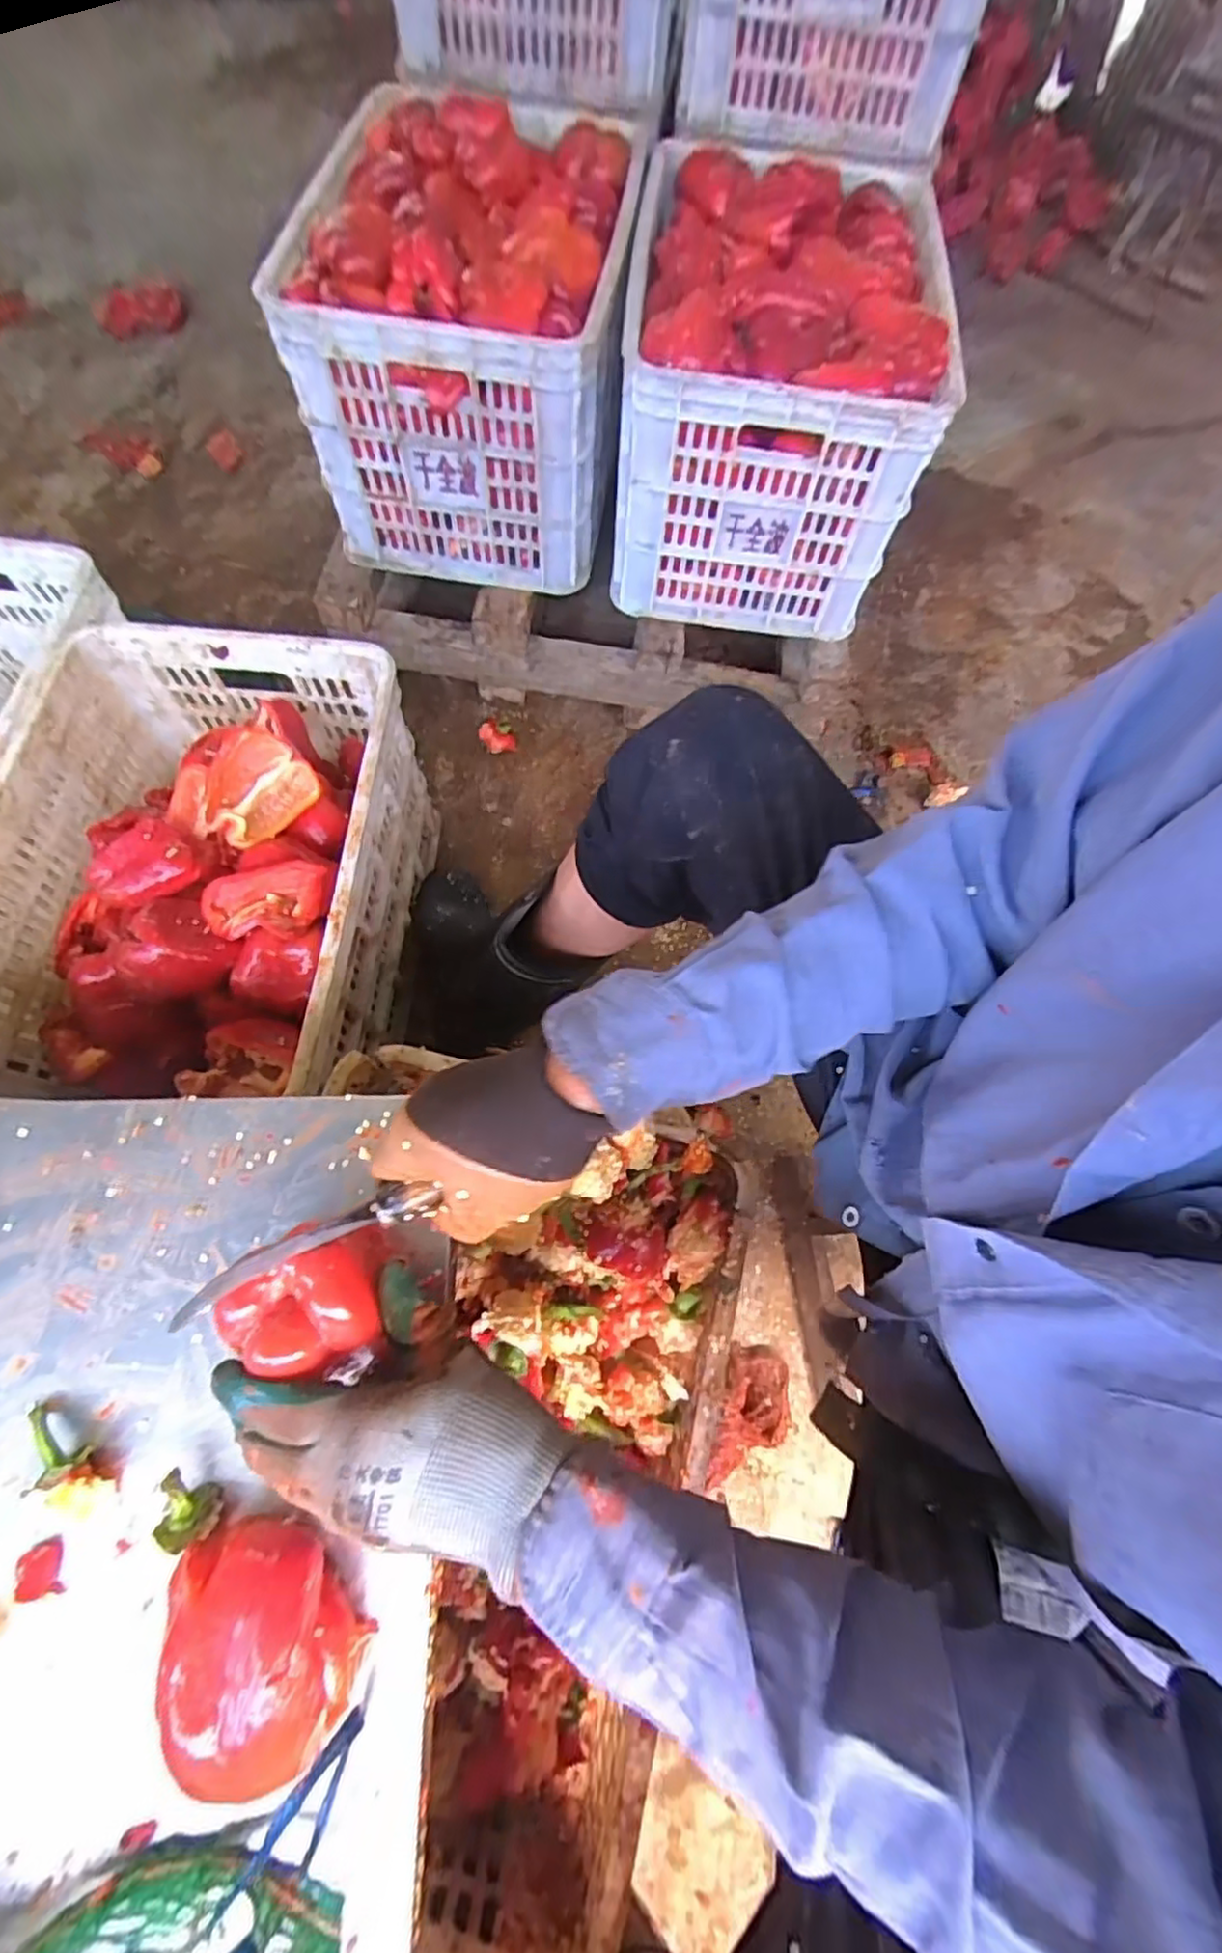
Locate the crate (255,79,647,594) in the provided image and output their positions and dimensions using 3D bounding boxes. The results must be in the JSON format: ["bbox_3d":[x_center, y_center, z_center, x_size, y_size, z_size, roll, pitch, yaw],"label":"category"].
[{"bbox_3d":[-0.167,-0.874,0.908,0.364,0.303,0.556,8,68,0],"label":"crate"}]

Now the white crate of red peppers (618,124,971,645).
[{"bbox_3d":[0.207,-0.807,0.911,0.359,0.296,0.562,5,68,-1],"label":"white crate of red peppers"}]

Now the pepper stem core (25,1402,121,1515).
[{"bbox_3d":[-0.300,0.260,0.359,0.066,0.026,0.022,36,71,11],"label":"pepper stem core"}]

